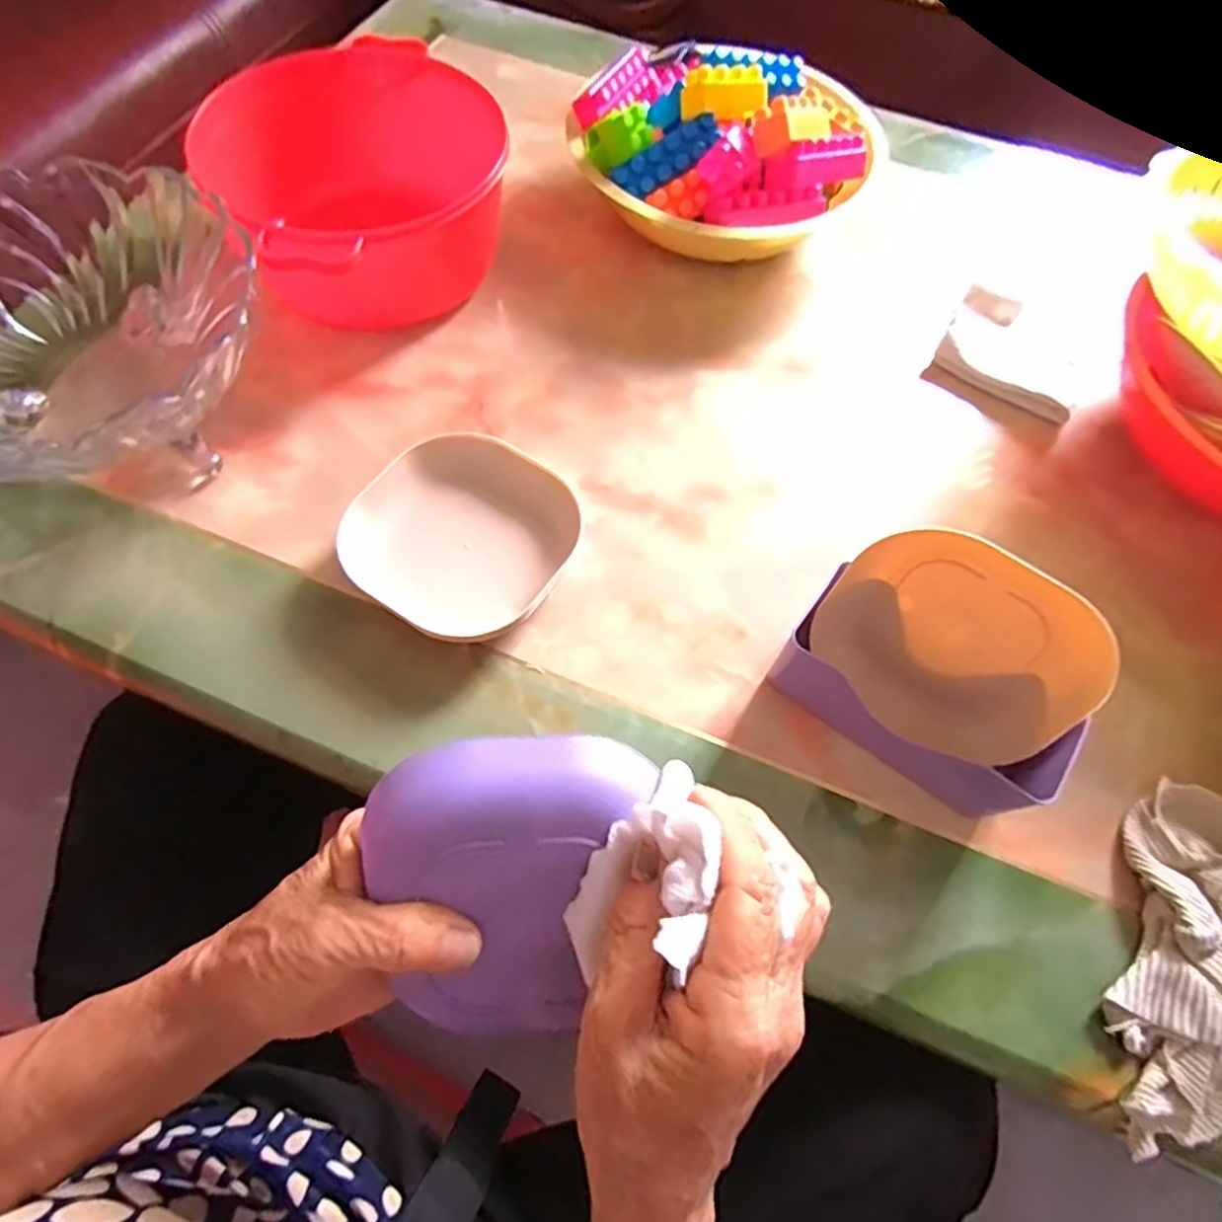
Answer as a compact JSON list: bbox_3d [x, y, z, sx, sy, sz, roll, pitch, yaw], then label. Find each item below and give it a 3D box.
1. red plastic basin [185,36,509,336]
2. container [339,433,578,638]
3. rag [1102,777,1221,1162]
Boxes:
[{"bbox_3d":[-0.176,-0.305,0.509,0.196,0.105,0.191,1,64,-1],"label":"red plastic basin"},{"bbox_3d":[-0.093,-0.047,0.425,0.120,0.037,0.120,30,67,12],"label":"container"},{"bbox_3d":[0.301,0.177,0.338,0.085,0.029,0.175,23,66,9],"label":"rag"}]

